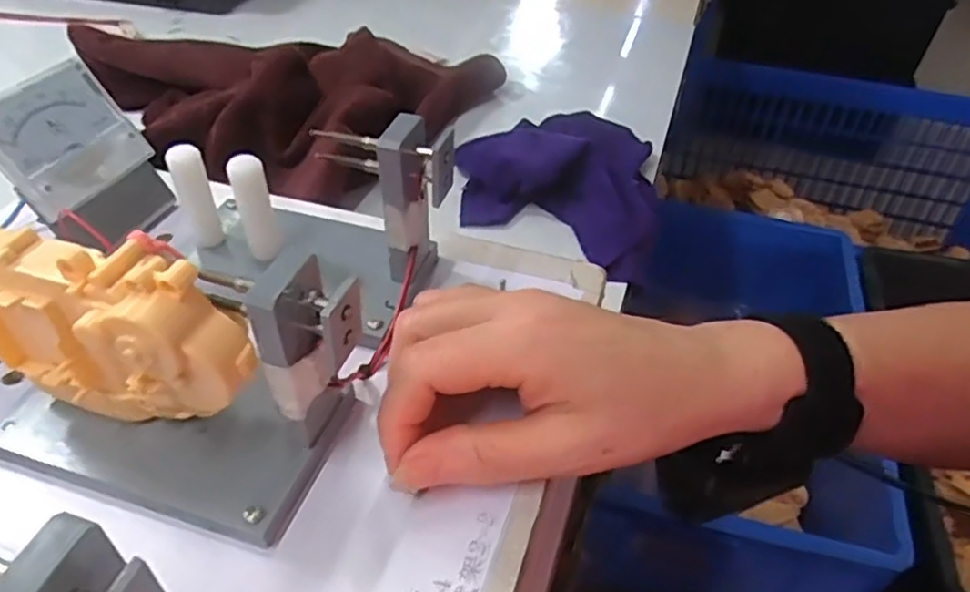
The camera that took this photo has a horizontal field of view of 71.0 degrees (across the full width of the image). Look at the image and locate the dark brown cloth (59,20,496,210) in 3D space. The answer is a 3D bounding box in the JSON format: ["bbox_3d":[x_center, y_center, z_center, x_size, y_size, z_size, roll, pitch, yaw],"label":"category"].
[{"bbox_3d":[-0.184,-0.185,0.576,0.316,0.057,0.276,18,45,17],"label":"dark brown cloth"}]

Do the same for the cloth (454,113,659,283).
[{"bbox_3d":[0.056,-0.095,0.510,0.152,0.040,0.184,11,44,10],"label":"cloth"}]

